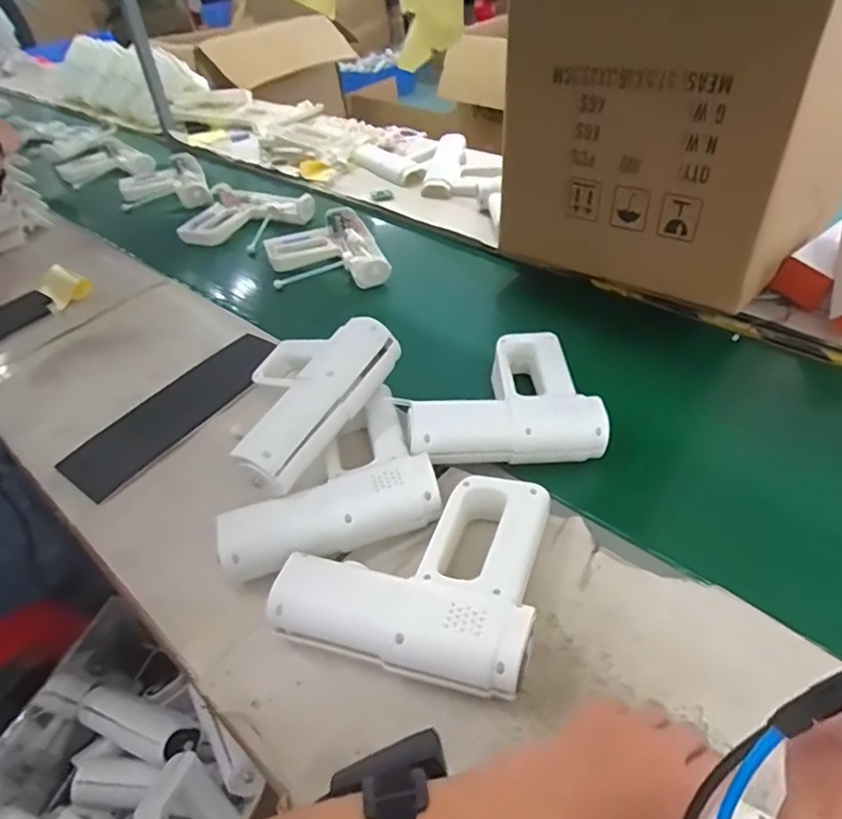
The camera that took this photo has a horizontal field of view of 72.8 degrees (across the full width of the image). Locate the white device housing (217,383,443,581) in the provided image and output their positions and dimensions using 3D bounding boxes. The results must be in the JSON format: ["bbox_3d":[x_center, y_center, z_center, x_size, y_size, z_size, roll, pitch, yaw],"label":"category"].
[{"bbox_3d":[-0.100,0.077,0.594,0.201,0.073,0.165,-15,43,-10],"label":"white device housing"}]

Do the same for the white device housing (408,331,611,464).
[{"bbox_3d":[0.086,-0.015,0.657,0.205,0.051,0.183,-8,43,-2],"label":"white device housing"}]

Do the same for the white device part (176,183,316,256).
[{"bbox_3d":[-0.375,-0.395,1.157,0.264,0.048,0.196,13,46,19],"label":"white device part"}]

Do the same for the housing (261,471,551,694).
[{"bbox_3d":[0.002,0.138,0.508,0.204,0.075,0.185,10,45,17],"label":"housing"}]

